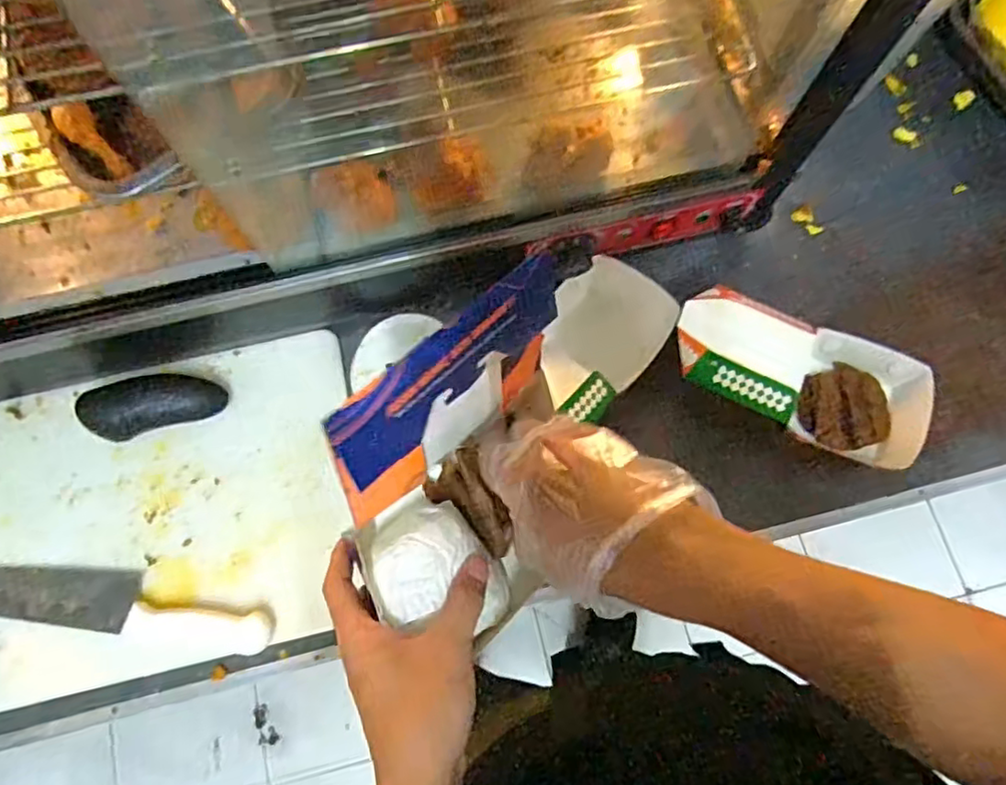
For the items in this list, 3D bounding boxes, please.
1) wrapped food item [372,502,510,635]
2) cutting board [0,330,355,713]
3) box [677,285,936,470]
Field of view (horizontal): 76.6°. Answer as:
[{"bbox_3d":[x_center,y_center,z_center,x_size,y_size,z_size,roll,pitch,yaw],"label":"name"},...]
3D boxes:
[{"bbox_3d":[-0.043,0.117,0.399,0.072,0.036,0.085,-37,78,-9],"label":"wrapped food item"},{"bbox_3d":[-0.369,0.122,0.621,0.456,0.029,0.302,-13,75,-3],"label":"cutting board"},{"bbox_3d":[0.286,-0.018,0.609,0.253,0.061,0.121,21,75,-11],"label":"box"}]

